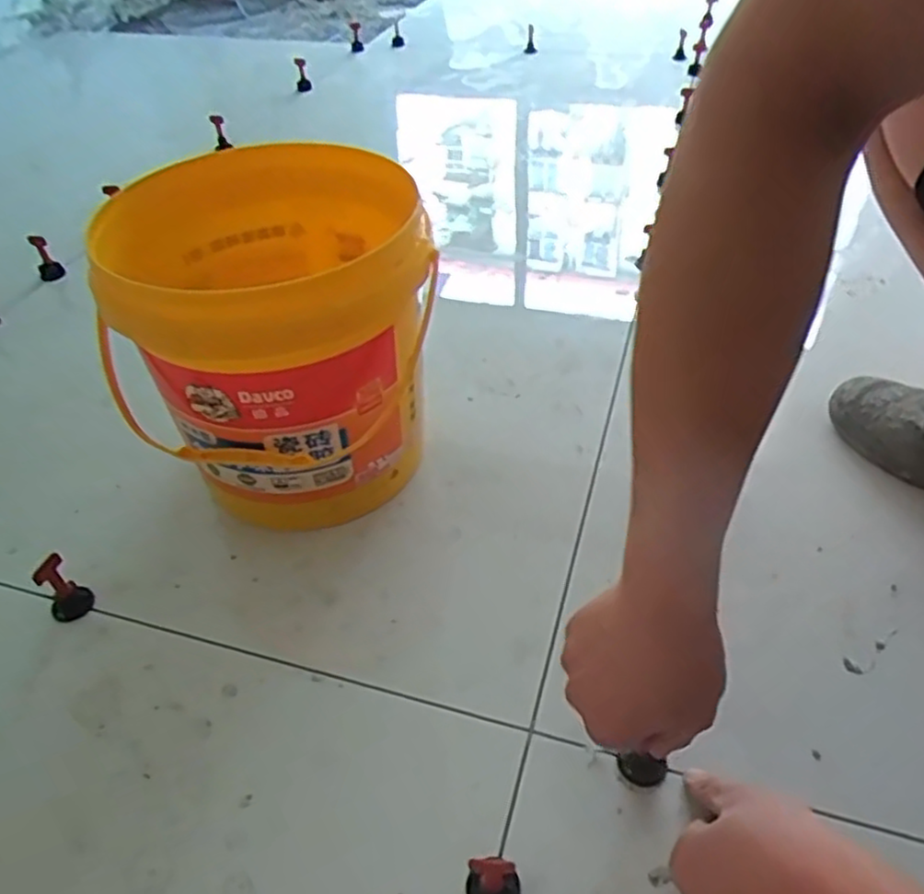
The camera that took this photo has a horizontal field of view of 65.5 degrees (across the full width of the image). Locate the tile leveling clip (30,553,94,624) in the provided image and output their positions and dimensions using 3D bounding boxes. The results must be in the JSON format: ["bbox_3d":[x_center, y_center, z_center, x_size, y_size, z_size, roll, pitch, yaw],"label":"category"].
[{"bbox_3d":[-0.305,0.107,0.547,0.029,0.051,0.026,-31,50,-28],"label":"tile leveling clip"}]

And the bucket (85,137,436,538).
[{"bbox_3d":[-0.144,-0.084,0.601,0.235,0.250,0.244,-2,42,0],"label":"bucket"}]

